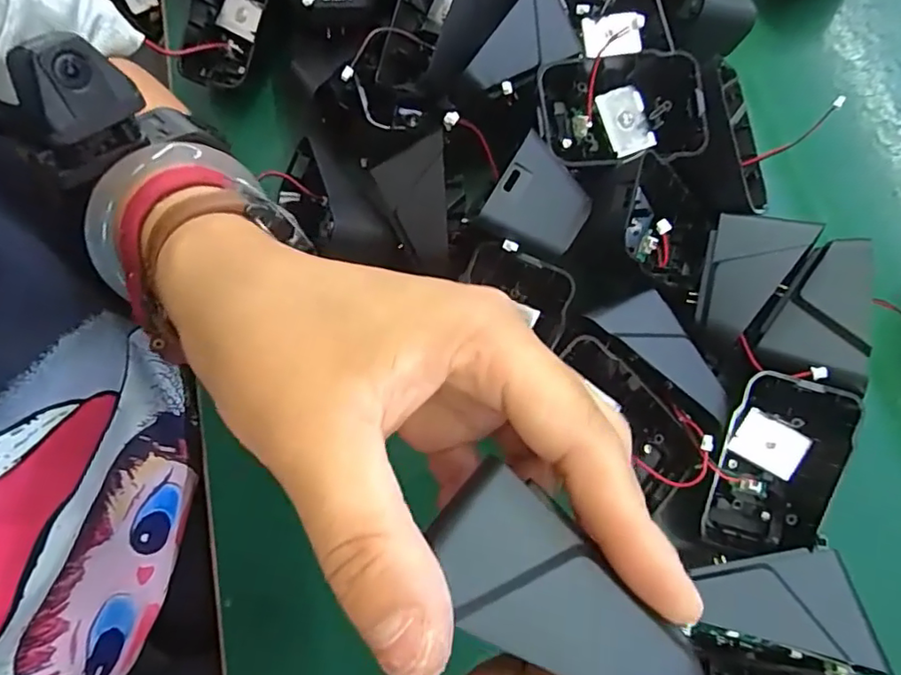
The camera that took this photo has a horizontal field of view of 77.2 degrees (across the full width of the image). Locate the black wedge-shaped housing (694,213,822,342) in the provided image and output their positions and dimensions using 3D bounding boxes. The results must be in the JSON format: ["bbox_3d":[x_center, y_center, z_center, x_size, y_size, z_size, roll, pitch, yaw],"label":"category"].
[{"bbox_3d":[0.117,-0.028,0.228,0.031,0.015,0.057,37,78,9],"label":"black wedge-shaped housing"}]

